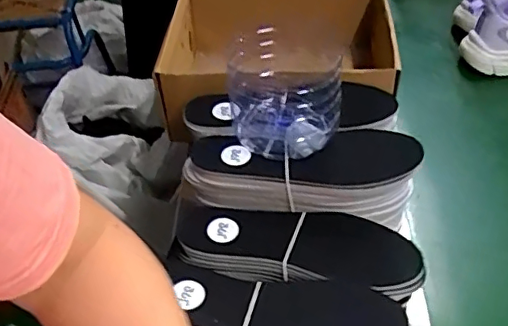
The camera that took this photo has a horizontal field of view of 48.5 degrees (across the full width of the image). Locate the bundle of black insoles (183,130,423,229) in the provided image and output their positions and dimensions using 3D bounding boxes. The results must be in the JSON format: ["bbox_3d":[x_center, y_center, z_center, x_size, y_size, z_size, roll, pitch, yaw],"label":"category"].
[{"bbox_3d":[0.044,0.008,0.534,0.212,0.042,0.071,-2,42,4],"label":"bundle of black insoles"}]

